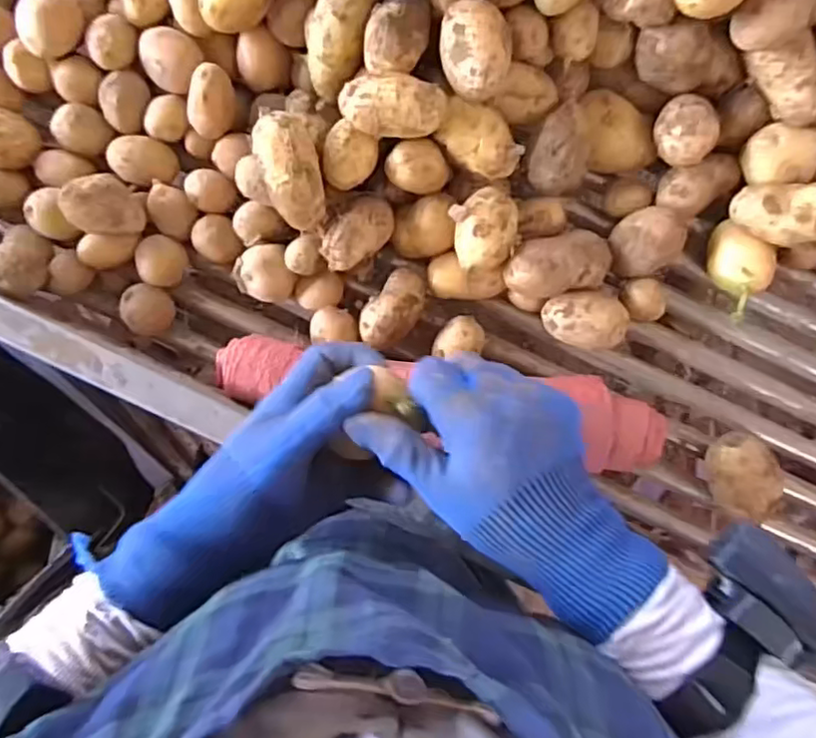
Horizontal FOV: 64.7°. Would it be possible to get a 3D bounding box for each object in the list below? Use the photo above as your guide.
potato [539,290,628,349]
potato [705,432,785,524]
[{"bbox_3d":[0.128,-0.035,0.469,0.057,0.031,0.039,4,89,-4],"label":"potato"},{"bbox_3d":[0.239,0.077,0.468,0.046,0.044,0.058,16,88,-4],"label":"potato"}]

